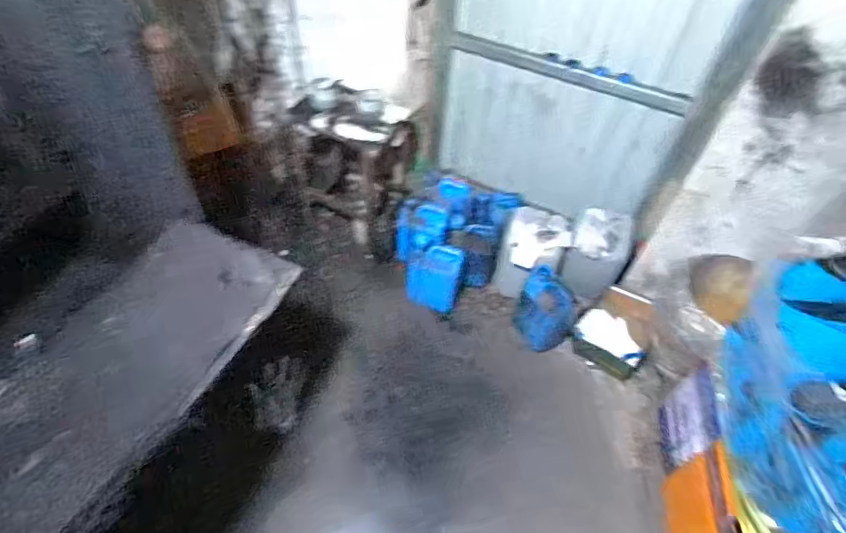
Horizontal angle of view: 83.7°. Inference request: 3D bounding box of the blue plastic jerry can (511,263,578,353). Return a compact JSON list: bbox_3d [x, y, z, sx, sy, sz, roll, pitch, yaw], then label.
[{"bbox_3d":[0.402,0.168,1.616,0.199,0.289,0.165,33,54,23],"label":"blue plastic jerry can"}]

